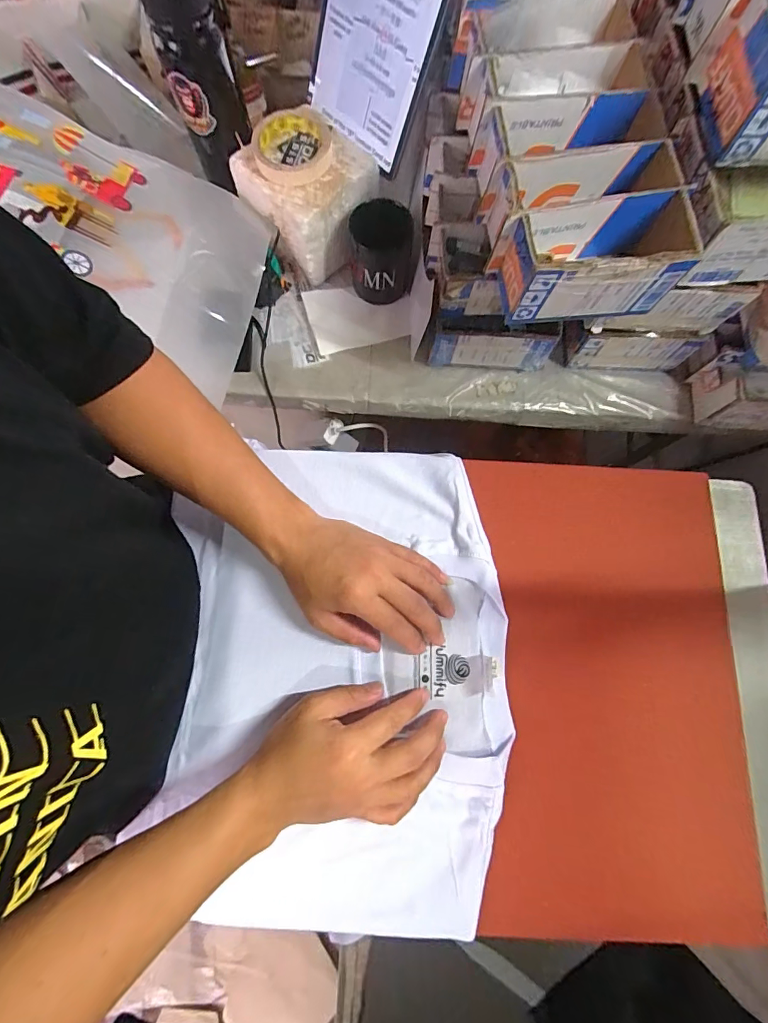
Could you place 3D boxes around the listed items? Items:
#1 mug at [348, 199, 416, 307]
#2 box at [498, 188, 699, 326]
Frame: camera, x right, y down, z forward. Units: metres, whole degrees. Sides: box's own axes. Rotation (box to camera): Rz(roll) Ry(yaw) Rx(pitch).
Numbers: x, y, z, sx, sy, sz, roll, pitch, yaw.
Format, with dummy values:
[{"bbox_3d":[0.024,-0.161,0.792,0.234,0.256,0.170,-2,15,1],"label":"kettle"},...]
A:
[{"bbox_3d":[-0.003,-0.343,0.583,0.078,0.097,0.080,0,78,-1],"label":"mug"},{"bbox_3d":[0.199,-0.237,0.408,0.171,0.072,0.076,-7,78,-3],"label":"box"}]

